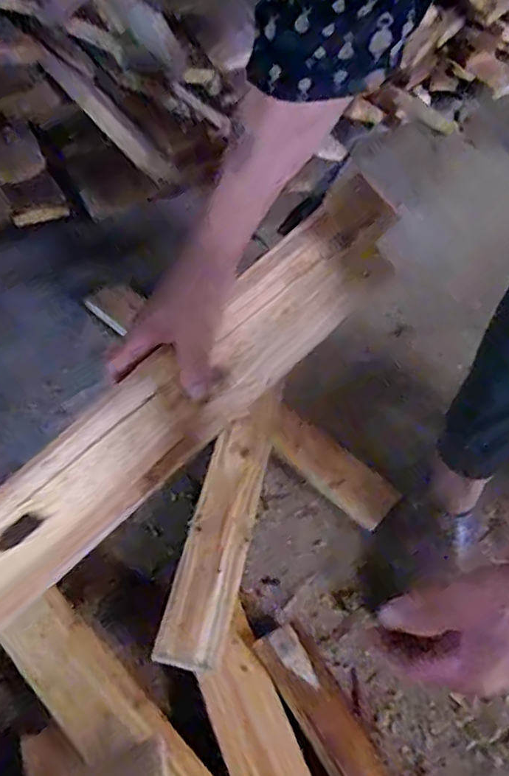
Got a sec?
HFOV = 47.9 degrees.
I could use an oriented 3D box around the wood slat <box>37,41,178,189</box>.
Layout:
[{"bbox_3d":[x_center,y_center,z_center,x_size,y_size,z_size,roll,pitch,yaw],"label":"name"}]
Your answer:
[{"bbox_3d":[-0.160,-0.299,0.652,0.032,0.211,0.014,-40,57,12],"label":"wood slat"}]

